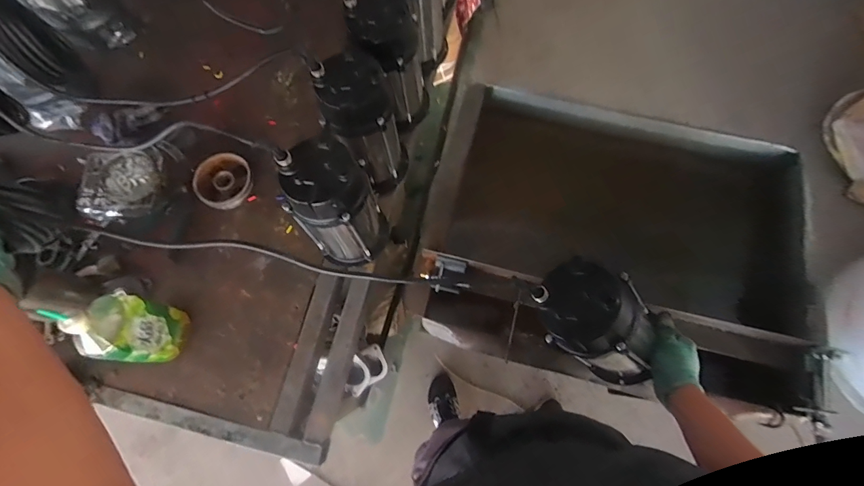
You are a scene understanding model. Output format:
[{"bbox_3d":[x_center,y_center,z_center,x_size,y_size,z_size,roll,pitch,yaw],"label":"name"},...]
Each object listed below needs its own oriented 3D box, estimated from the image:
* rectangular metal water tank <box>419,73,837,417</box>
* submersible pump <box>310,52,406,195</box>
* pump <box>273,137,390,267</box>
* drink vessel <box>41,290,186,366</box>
[{"bbox_3d":[0.413,0.002,0.925,0.788,0.328,0.541,18,74,5],"label":"rectangular metal water tank"},{"bbox_3d":[-0.118,-0.205,0.716,0.130,0.253,0.148,-11,73,-3],"label":"submersible pump"},{"bbox_3d":[-0.157,-0.057,0.667,0.126,0.268,0.125,2,73,1],"label":"pump"},{"bbox_3d":[-0.493,0.142,0.641,0.059,0.213,0.101,7,73,2],"label":"drink vessel"}]

